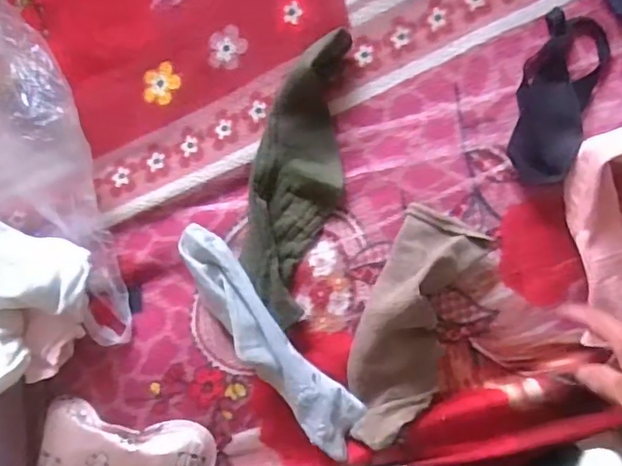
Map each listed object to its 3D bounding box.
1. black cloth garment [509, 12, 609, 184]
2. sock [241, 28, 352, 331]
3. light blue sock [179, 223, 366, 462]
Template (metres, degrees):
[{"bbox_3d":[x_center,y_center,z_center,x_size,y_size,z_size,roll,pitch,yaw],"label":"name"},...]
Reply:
[{"bbox_3d":[0.209,-0.116,0.506,0.060,0.030,0.144,19,92,5],"label":"black cloth garment"},{"bbox_3d":[-0.012,-0.048,0.526,0.078,0.032,0.257,14,94,-2],"label":"sock"},{"bbox_3d":[-0.037,0.098,0.532,0.051,0.045,0.245,-39,94,1],"label":"light blue sock"}]

